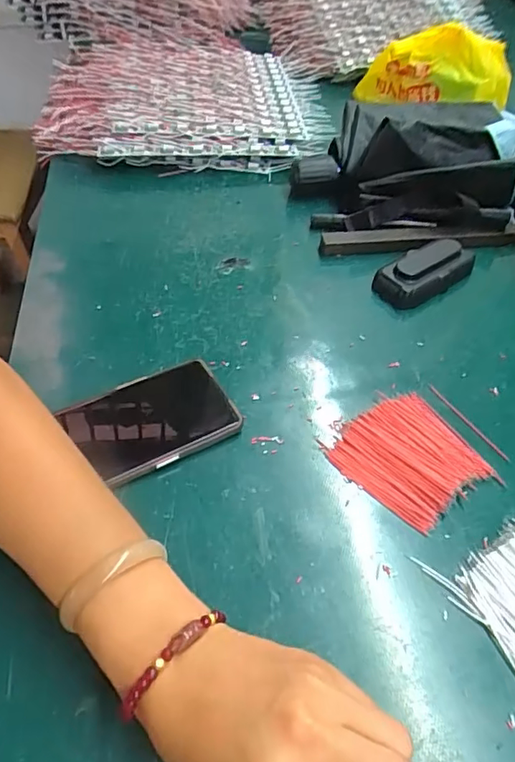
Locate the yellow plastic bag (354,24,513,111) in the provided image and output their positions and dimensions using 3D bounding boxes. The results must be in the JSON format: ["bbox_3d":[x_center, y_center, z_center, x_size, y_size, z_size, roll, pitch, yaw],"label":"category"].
[{"bbox_3d":[0.237,-0.418,0.705,0.203,0.103,0.056,16,50,10],"label":"yellow plastic bag"}]

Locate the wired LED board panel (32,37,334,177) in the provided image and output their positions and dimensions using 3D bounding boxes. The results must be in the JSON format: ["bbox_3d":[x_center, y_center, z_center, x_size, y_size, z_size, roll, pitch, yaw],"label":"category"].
[{"bbox_3d":[-0.098,-0.382,0.706,0.378,0.047,0.273,4,63,-6],"label":"wired LED board panel"}]

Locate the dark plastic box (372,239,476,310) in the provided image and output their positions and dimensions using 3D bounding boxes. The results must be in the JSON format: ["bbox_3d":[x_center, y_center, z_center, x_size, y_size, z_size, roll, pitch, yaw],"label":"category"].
[{"bbox_3d":[0.163,-0.104,0.506,0.104,0.030,0.044,-25,55,-23],"label":"dark plastic box"}]

